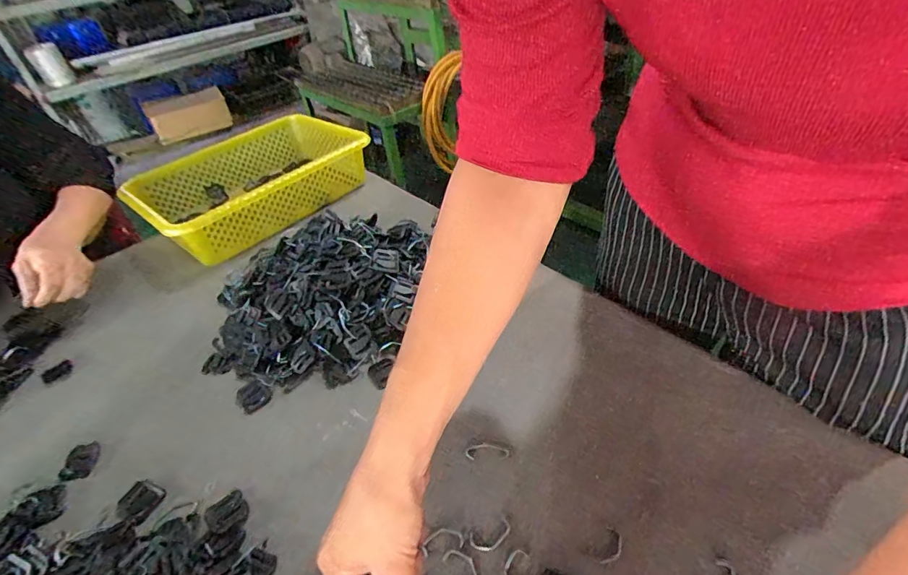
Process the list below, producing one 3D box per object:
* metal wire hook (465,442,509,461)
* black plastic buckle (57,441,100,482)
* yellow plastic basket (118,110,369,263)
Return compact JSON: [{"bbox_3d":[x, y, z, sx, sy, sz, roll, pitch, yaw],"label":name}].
[{"bbox_3d":[0.030,0.147,0.417,0.039,0.004,0.016,-6,40,2],"label":"metal wire hook"},{"bbox_3d":[-0.367,0.171,0.452,0.028,0.004,0.040,-2,41,-18],"label":"black plastic buckle"},{"bbox_3d":[-0.326,-0.191,0.799,0.253,0.091,0.390,26,52,35],"label":"yellow plastic basket"}]

